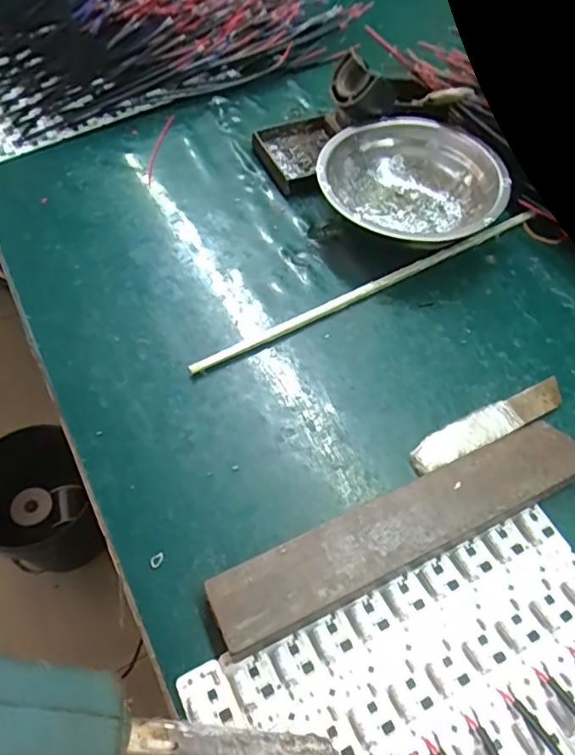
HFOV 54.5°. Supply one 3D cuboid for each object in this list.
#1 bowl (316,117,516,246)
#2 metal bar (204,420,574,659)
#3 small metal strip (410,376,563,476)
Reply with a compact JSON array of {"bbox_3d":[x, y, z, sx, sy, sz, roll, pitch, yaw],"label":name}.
[{"bbox_3d":[0.088,-0.136,0.406,0.124,0.040,0.124,1,57,-1],"label":"bowl"},{"bbox_3d":[0.058,0.074,0.276,0.196,0.018,0.037,-22,60,-15],"label":"metal bar"},{"bbox_3d":[0.115,0.026,0.314,0.104,0.010,0.021,-25,61,-16],"label":"small metal strip"}]

